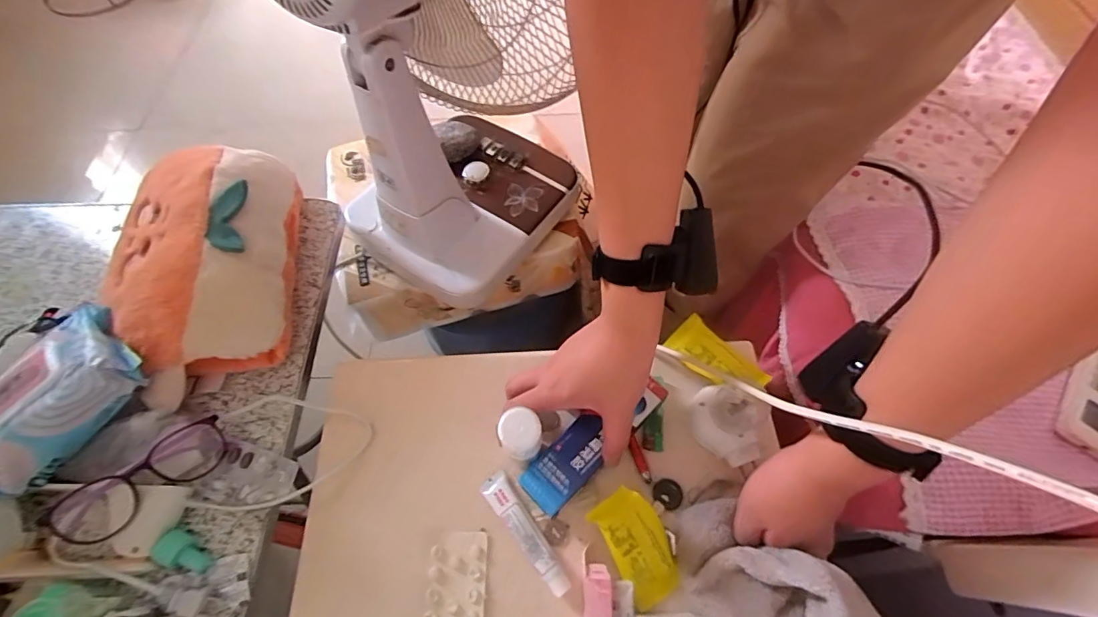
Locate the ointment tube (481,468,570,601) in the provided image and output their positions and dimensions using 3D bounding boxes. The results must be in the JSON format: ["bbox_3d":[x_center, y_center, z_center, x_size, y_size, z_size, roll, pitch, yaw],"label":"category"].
[{"bbox_3d":[-0.021,0.202,0.440,0.026,0.014,0.116,-35,66,-17],"label":"ointment tube"}]

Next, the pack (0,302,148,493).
[{"bbox_3d":[-0.452,0.080,0.431,0.095,0.054,0.157,36,67,19],"label":"pack"}]

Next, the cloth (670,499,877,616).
[{"bbox_3d":[0.179,0.234,0.365,0.091,0.099,0.202,-36,57,-18],"label":"cloth"}]

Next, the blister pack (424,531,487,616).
[{"bbox_3d":[-0.083,0.245,0.430,0.050,0.004,0.082,0,61,1],"label":"blister pack"}]

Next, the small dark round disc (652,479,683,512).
[{"bbox_3d":[0.112,0.175,0.457,0.026,0.004,0.027,-1,61,1],"label":"small dark round disc"}]

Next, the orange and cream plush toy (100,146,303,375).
[{"bbox_3d":[-0.370,-0.052,0.530,0.168,0.117,0.255,-8,61,-3],"label":"orange and cream plush toy"}]

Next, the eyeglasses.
[{"bbox_3d":[-0.368,0.153,0.441,0.051,0.042,0.137,37,50,20],"label":"eyeglasses"}]

